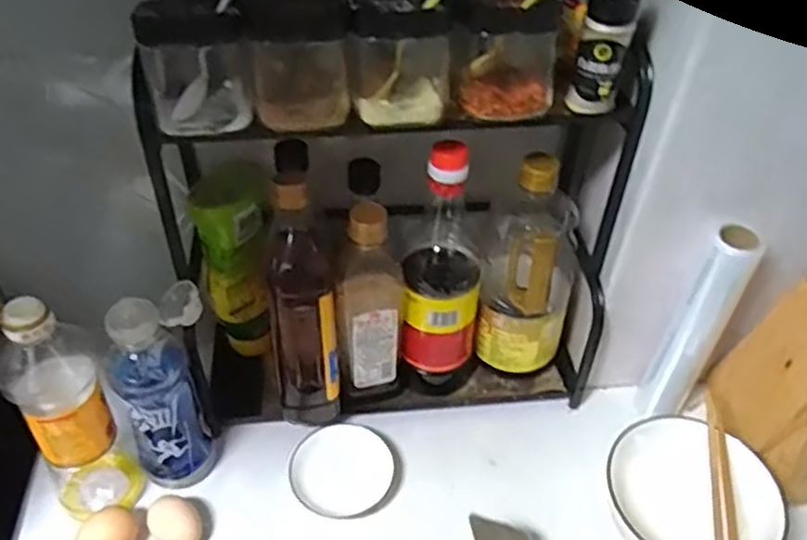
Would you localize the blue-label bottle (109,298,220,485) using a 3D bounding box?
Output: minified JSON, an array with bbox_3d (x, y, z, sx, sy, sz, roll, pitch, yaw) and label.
[{"bbox_3d":[-0.218,0.108,0.623,0.063,0.208,0.060,-8,44,-10],"label":"blue-label bottle"}]

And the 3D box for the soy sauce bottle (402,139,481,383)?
[{"bbox_3d":[0.040,0.012,0.678,0.073,0.289,0.058,6,44,4],"label":"soy sauce bottle"}]

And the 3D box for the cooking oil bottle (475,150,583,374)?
[{"bbox_3d":[0.130,0.001,0.693,0.084,0.231,0.077,17,45,15],"label":"cooking oil bottle"}]

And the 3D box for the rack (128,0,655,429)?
[{"bbox_3d":[-0.003,-0.053,0.665,0.403,0.403,0.185,-4,44,-7],"label":"rack"}]

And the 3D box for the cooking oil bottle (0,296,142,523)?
[{"bbox_3d":[-0.285,0.116,0.590,0.068,0.231,0.063,-18,47,-20],"label":"cooking oil bottle"}]

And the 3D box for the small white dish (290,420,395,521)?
[{"bbox_3d":[-0.060,0.193,0.685,0.094,0.016,0.090,1,43,-1],"label":"small white dish"}]

